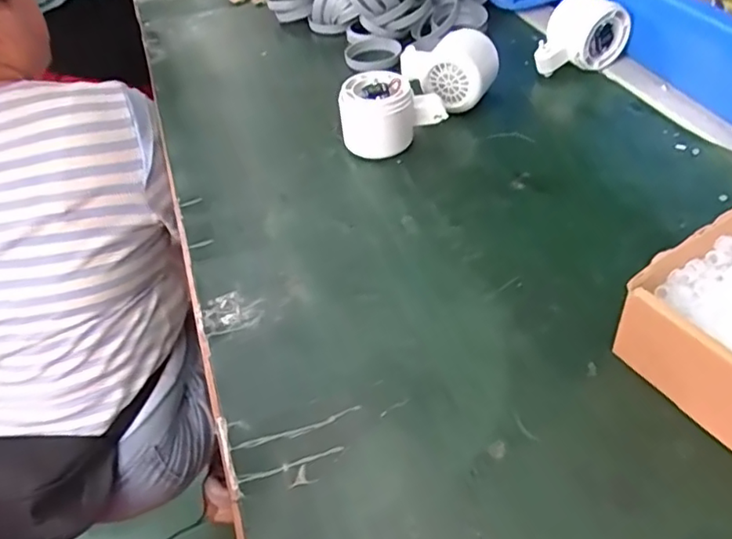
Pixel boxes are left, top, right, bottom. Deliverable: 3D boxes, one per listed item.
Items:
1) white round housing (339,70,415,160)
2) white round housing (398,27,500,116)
[{"bbox_3d":[0.009,-0.128,0.485,0.059,0.057,0.059,-4,45,2],"label":"white round housing"},{"bbox_3d":[0.073,-0.174,0.515,0.083,0.060,0.055,1,45,7],"label":"white round housing"}]

